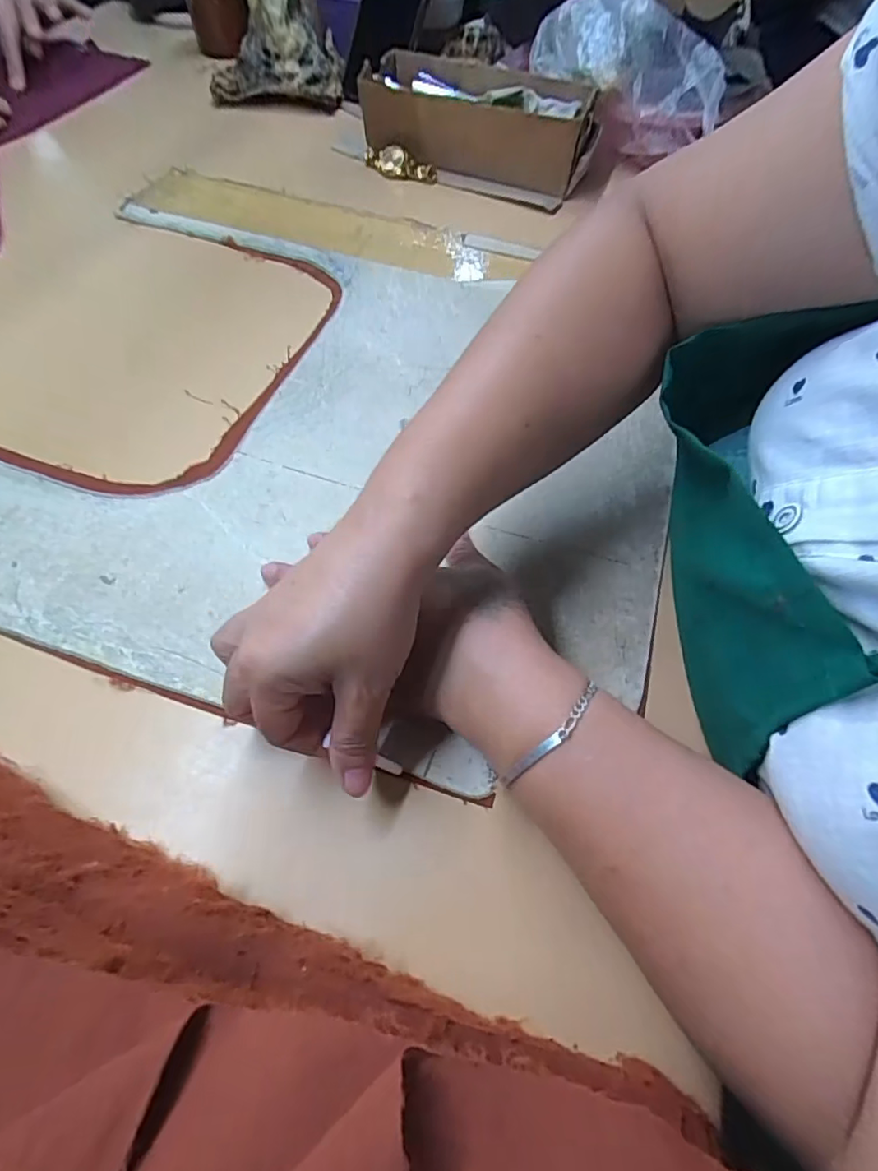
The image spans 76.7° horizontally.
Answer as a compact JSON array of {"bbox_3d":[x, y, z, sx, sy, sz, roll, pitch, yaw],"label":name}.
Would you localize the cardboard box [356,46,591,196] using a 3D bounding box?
[{"bbox_3d":[0.041,-0.459,0.555,0.228,0.068,0.096,18,60,6],"label":"cardboard box"}]

